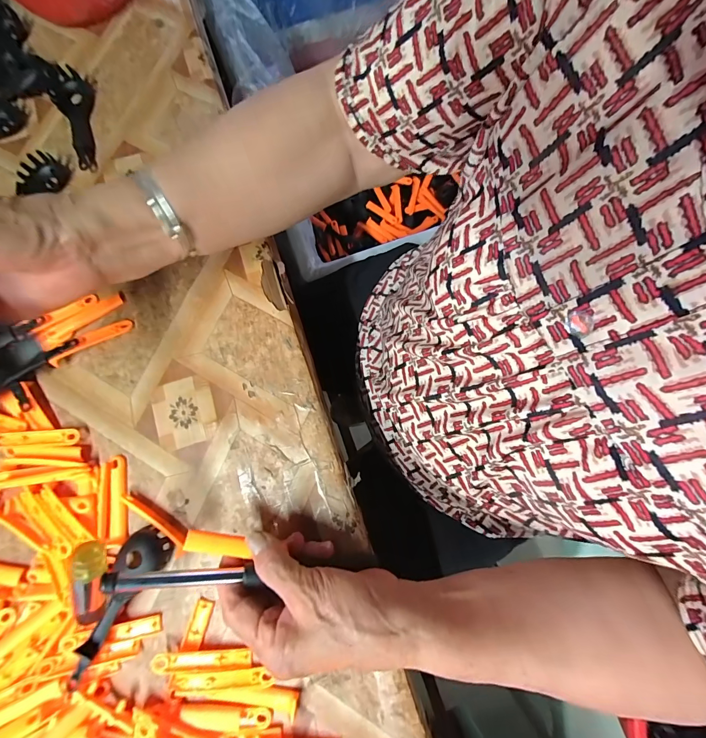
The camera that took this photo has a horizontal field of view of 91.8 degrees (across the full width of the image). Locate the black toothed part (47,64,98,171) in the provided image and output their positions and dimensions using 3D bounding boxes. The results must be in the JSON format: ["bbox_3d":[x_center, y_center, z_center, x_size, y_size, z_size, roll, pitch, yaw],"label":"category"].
[{"bbox_3d":[-0.299,-0.275,0.375,0.041,0.019,0.126,-23,78,-2],"label":"black toothed part"}]

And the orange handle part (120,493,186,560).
[{"bbox_3d":[-0.170,0.131,0.298,0.073,0.010,0.016,40,83,10],"label":"orange handle part"}]

